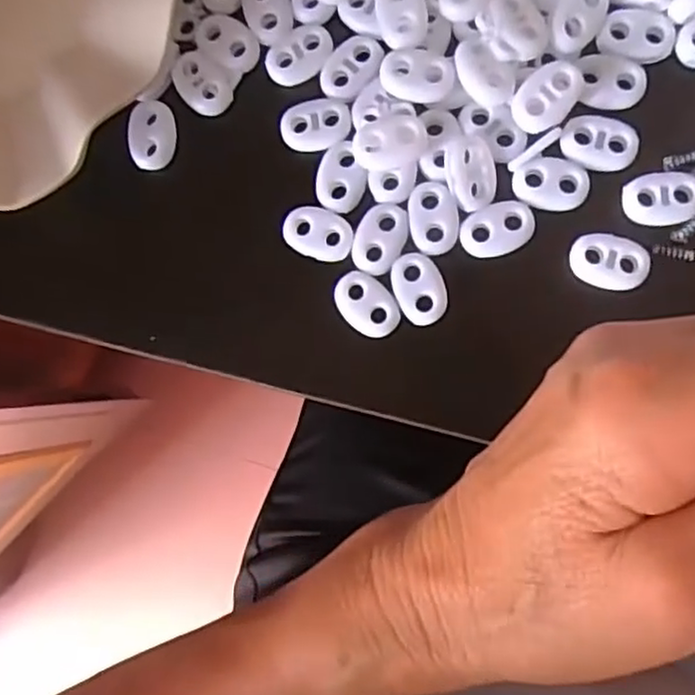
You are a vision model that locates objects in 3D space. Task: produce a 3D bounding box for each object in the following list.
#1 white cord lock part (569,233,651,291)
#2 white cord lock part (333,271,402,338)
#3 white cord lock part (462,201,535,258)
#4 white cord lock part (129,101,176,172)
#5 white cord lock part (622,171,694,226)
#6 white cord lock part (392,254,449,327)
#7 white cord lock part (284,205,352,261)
[{"bbox_3d":[0.078,-0.026,0.207,0.022,0.004,0.015,13,89,9],"label":"white cord lock part"},{"bbox_3d":[0.005,-0.014,0.215,0.016,0.004,0.023,-35,83,5],"label":"white cord lock part"},{"bbox_3d":[0.046,-0.036,0.214,0.022,0.004,0.015,-25,84,7],"label":"white cord lock part"},{"bbox_3d":[-0.065,-0.071,0.232,0.015,0.006,0.022,1,88,9],"label":"white cord lock part"},{"bbox_3d":[0.094,-0.045,0.206,0.022,0.004,0.016,-10,86,8],"label":"white cord lock part"},{"bbox_3d":[0.022,-0.019,0.213,0.015,0.004,0.022,-20,85,7],"label":"white cord lock part"},{"bbox_3d":[-0.009,-0.036,0.219,0.022,0.004,0.015,17,90,9],"label":"white cord lock part"}]

